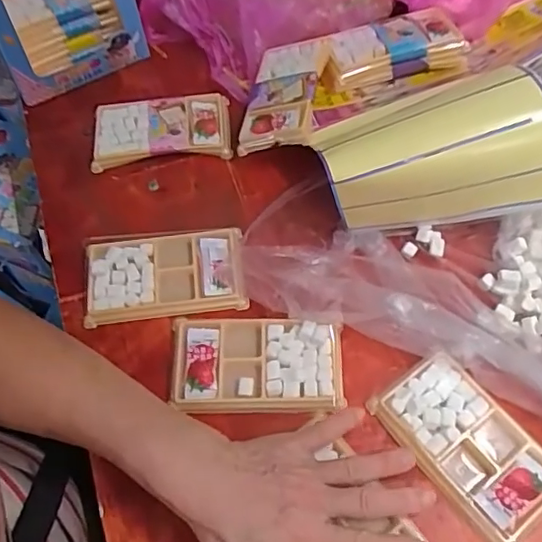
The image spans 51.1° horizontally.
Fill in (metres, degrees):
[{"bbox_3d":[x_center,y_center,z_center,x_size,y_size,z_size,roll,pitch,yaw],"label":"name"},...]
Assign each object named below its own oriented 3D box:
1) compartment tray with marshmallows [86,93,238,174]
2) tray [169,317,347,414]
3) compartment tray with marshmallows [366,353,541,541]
[{"bbox_3d":[-0.110,-0.142,0.570,0.135,0.022,0.074,-7,61,-2],"label":"compartment tray with marshmallows"},{"bbox_3d":[-0.012,0.073,0.453,0.136,0.015,0.076,0,62,2],"label":"tray"},{"bbox_3d":[0.146,0.126,0.418,0.074,0.019,0.134,-36,66,-16],"label":"compartment tray with marshmallows"}]

